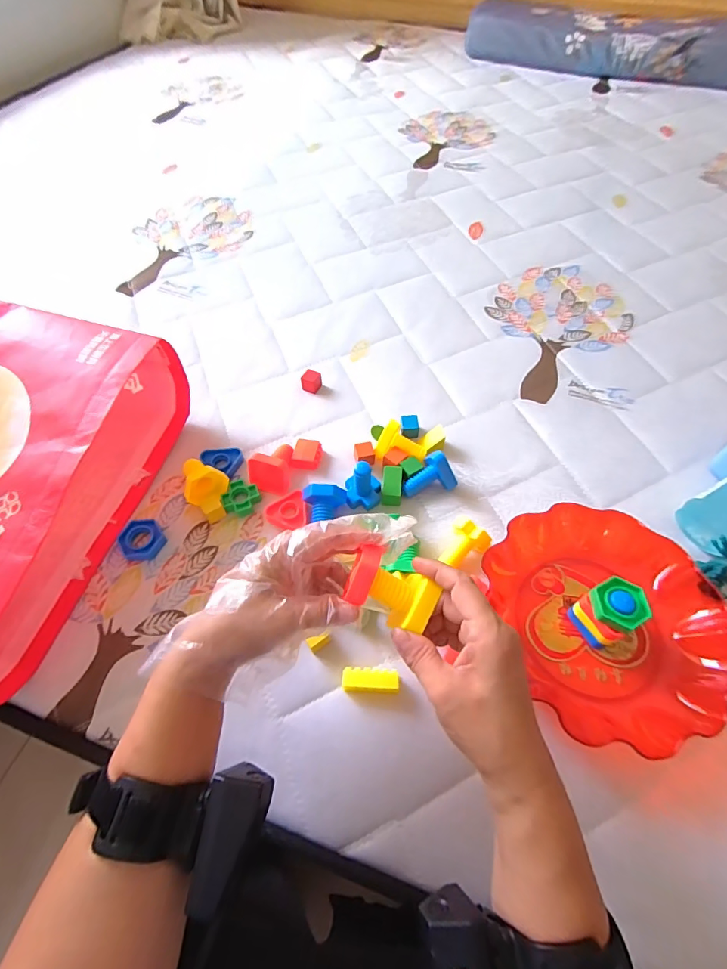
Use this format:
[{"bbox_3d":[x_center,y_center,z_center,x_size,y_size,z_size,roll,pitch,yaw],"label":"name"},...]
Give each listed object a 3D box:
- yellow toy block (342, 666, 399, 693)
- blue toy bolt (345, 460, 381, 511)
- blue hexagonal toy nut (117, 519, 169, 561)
[{"bbox_3d":[0.006,0.171,0.389,0.048,0.015,0.019,1,60,0],"label":"yellow toy block"},{"bbox_3d":[0.000,0.000,0.473,0.037,0.050,0.033,0,56,-3],"label":"blue toy bolt"},{"bbox_3d":[-0.231,0.056,0.464,0.044,0.015,0.046,8,60,4],"label":"blue hexagonal toy nut"}]

